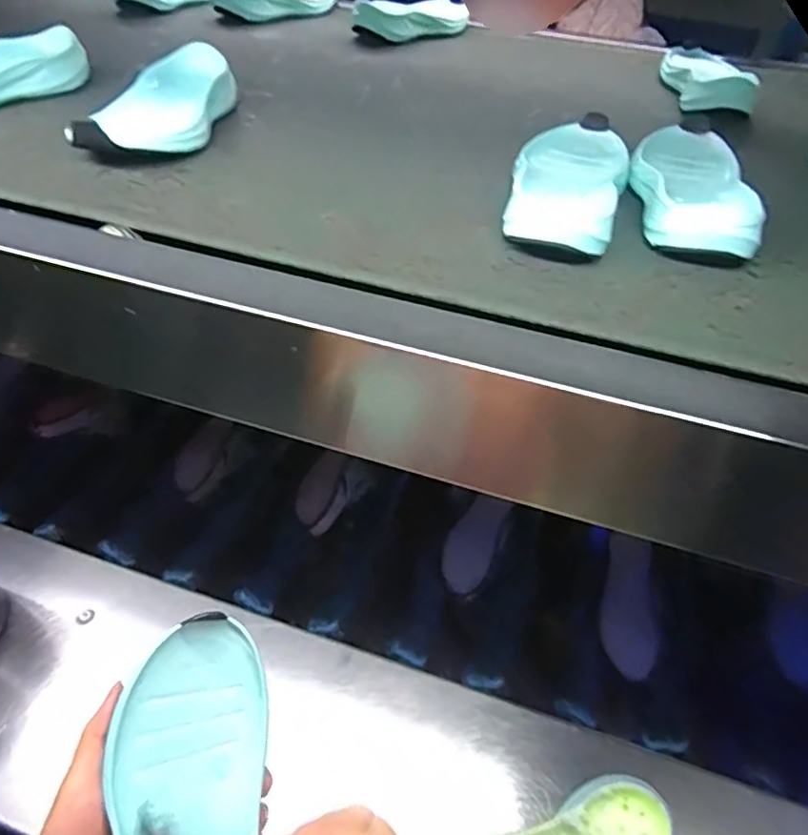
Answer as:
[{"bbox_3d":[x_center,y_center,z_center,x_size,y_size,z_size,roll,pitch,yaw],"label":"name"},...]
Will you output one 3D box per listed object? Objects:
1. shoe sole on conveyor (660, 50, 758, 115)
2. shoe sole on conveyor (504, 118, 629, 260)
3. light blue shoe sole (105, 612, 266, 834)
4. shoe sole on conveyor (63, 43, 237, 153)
[{"bbox_3d":[0.340,-0.387,0.659,0.069,0.037,0.202,7,45,3],"label":"shoe sole on conveyor"},{"bbox_3d":[0.122,-0.173,0.437,0.080,0.030,0.192,17,46,13],"label":"shoe sole on conveyor"},{"bbox_3d":[-0.113,0.211,0.306,0.075,0.029,0.194,-4,69,-10],"label":"light blue shoe sole"},{"bbox_3d":[-0.196,-0.256,0.480,0.078,0.044,0.184,7,45,3],"label":"shoe sole on conveyor"}]

